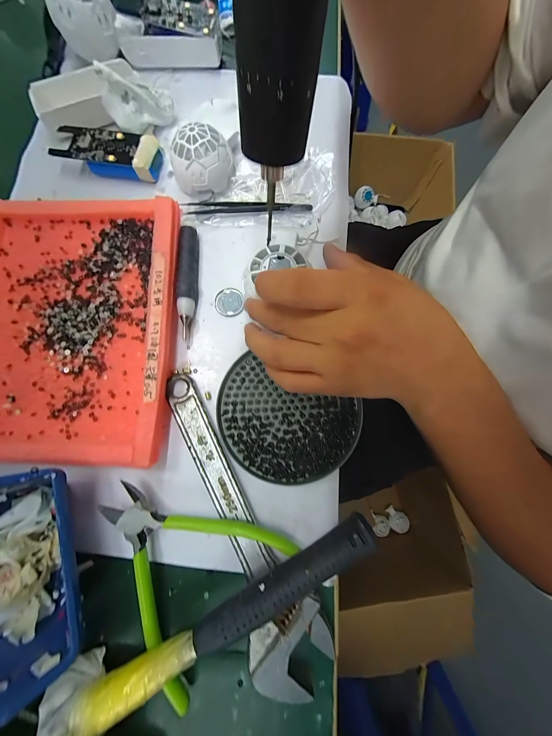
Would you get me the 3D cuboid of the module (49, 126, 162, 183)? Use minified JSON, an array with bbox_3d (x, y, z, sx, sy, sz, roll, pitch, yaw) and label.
[{"bbox_3d":[-0.172,-0.222,0.256,0.104,0.023,0.040,10,79,3],"label":"module"}]

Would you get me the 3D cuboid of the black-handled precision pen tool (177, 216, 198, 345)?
[{"bbox_3d":[-0.081,-0.090,0.232,0.017,0.021,0.126,-4,78,0],"label":"black-handled precision pen tool"}]

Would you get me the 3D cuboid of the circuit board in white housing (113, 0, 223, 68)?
[{"bbox_3d":[-0.117,-0.374,0.277,0.112,0.040,0.044,2,78,1],"label":"circuit board in white housing"}]

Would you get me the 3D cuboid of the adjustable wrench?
[{"bbox_3d":[-0.026,0.108,0.190,0.053,0.016,0.236,-23,79,-4],"label":"adjustable wrench"}]

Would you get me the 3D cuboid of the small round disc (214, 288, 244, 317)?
[{"bbox_3d":[-0.044,-0.062,0.234,0.027,0.004,0.027,0,78,0],"label":"small round disc"}]

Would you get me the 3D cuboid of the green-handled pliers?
[{"bbox_3d":[-0.072,0.165,0.175,0.139,0.017,0.126,18,79,4],"label":"green-handled pliers"}]

